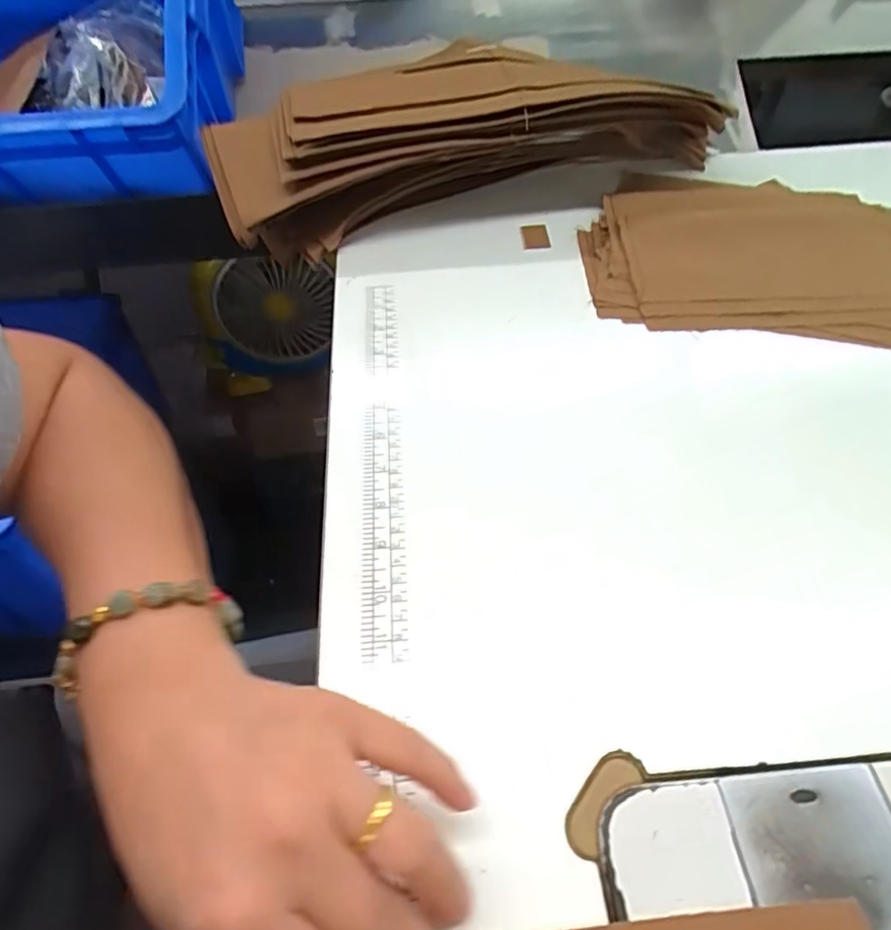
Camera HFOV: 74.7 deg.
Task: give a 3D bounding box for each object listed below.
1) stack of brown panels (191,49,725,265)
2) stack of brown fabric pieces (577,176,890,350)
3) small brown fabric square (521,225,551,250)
[{"bbox_3d":[0.022,-0.280,0.503,0.430,0.086,0.127,-12,53,-8],"label":"stack of brown panels"},{"bbox_3d":[0.246,-0.168,0.450,0.259,0.019,0.194,12,54,11],"label":"stack of brown fabric pieces"},{"bbox_3d":[0.075,-0.192,0.487,0.023,0.004,0.033,-3,52,-1],"label":"small brown fabric square"}]

